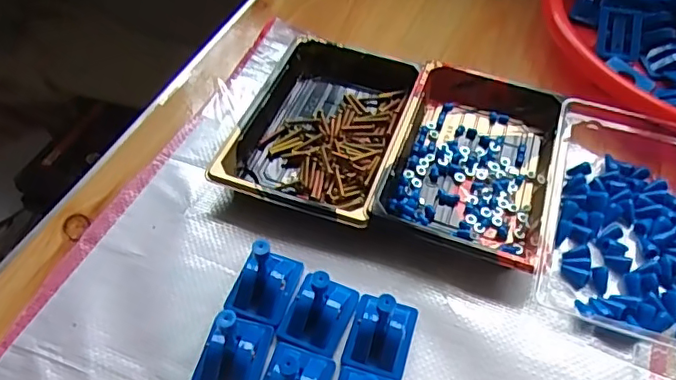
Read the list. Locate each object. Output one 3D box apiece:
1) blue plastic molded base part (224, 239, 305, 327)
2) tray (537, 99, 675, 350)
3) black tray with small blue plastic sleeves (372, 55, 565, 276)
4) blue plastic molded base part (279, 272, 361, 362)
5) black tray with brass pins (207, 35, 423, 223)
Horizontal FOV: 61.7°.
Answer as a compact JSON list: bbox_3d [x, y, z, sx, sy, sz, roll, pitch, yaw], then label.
[{"bbox_3d":[-0.042,0.046,0.319,0.035,0.043,0.046,17,52,13],"label":"blue plastic molded base part"},{"bbox_3d":[0.194,0.011,0.356,0.113,0.033,0.173,15,52,11],"label":"tray"},{"bbox_3d":[0.094,-0.026,0.387,0.104,0.027,0.169,15,52,11],"label":"black tray with small blue plastic sleeves"},{"bbox_3d":[-0.009,0.059,0.307,0.033,0.042,0.043,23,54,17],"label":"blue plastic molded base part"},{"bbox_3d":[-0.008,-0.047,0.406,0.106,0.022,0.163,15,52,11],"label":"black tray with brass pins"}]

